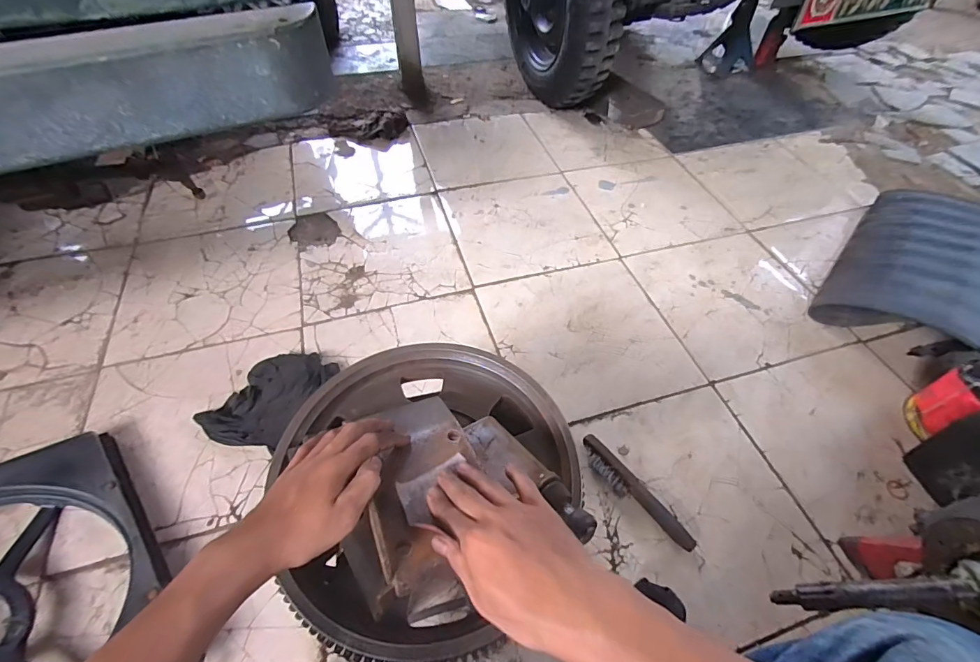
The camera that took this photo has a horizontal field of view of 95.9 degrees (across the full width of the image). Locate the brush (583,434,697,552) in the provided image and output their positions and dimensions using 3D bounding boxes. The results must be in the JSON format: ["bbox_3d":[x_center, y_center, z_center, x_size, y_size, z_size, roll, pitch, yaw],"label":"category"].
[{"bbox_3d":[0.255,0.281,0.777,0.055,0.034,0.237,-36,61,-24],"label":"brush"}]

